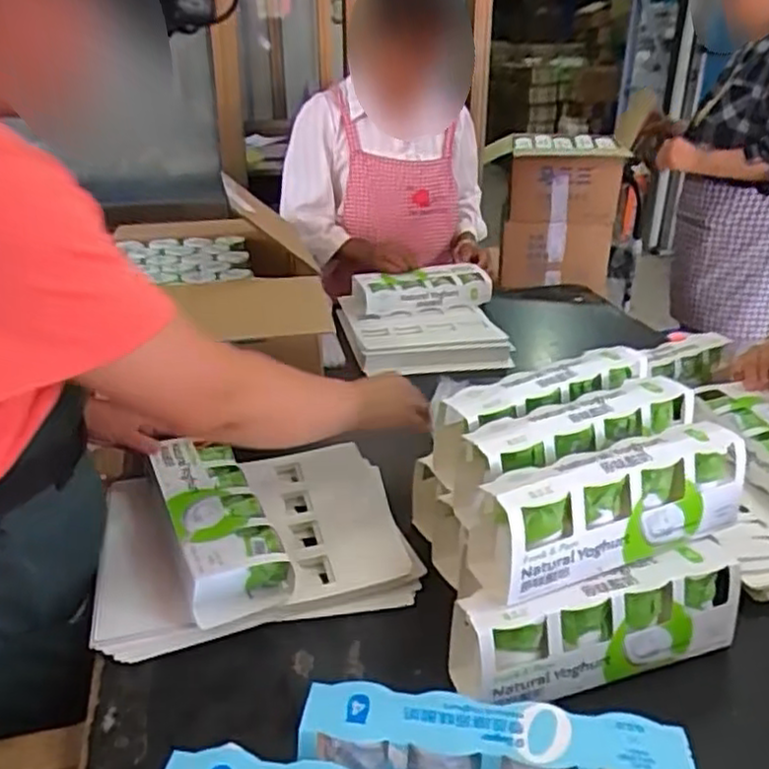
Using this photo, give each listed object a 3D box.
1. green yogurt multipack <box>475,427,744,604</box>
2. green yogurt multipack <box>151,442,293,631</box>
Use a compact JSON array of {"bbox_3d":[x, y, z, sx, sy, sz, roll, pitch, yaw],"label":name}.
[{"bbox_3d":[0.213,0.110,0.669,0.272,0.100,0.072,-12,29,-21],"label":"green yogurt multipack"},{"bbox_3d":[-0.188,0.148,0.800,0.098,0.071,0.242,-12,29,-22],"label":"green yogurt multipack"}]

